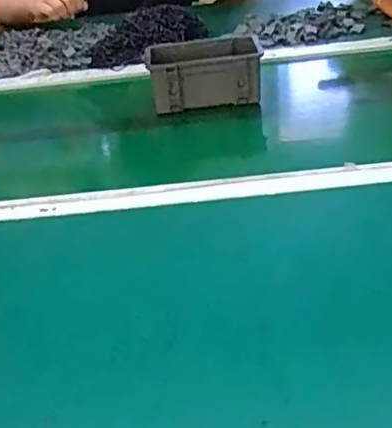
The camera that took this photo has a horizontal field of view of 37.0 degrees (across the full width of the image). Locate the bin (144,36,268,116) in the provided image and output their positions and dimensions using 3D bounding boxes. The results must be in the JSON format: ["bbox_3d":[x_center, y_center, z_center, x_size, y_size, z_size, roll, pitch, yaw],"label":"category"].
[{"bbox_3d":[0.014,-0.213,0.905,0.170,0.081,0.102,-7,34,0],"label":"bin"}]

